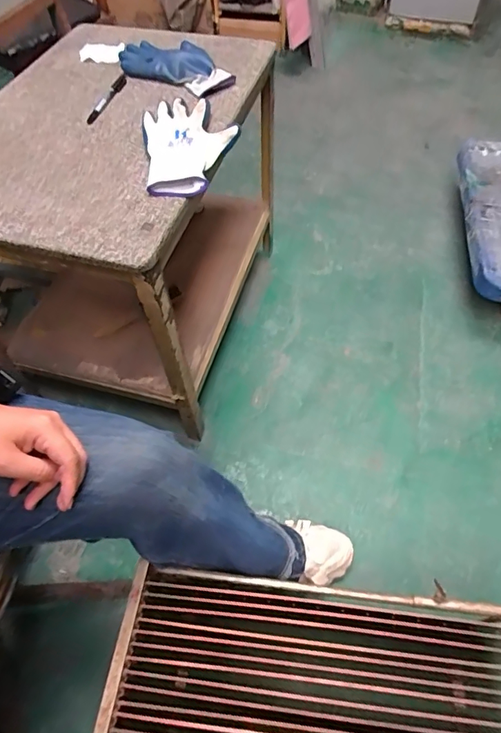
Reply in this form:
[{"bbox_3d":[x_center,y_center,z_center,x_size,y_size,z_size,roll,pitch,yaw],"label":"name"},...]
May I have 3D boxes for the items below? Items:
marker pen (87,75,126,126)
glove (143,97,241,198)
[{"bbox_3d":[-0.235,-0.443,0.738,0.018,0.011,0.154,8,58,8],"label":"marker pen"},{"bbox_3d":[-0.085,-0.322,0.648,0.137,0.030,0.208,-9,57,-3],"label":"glove"}]

